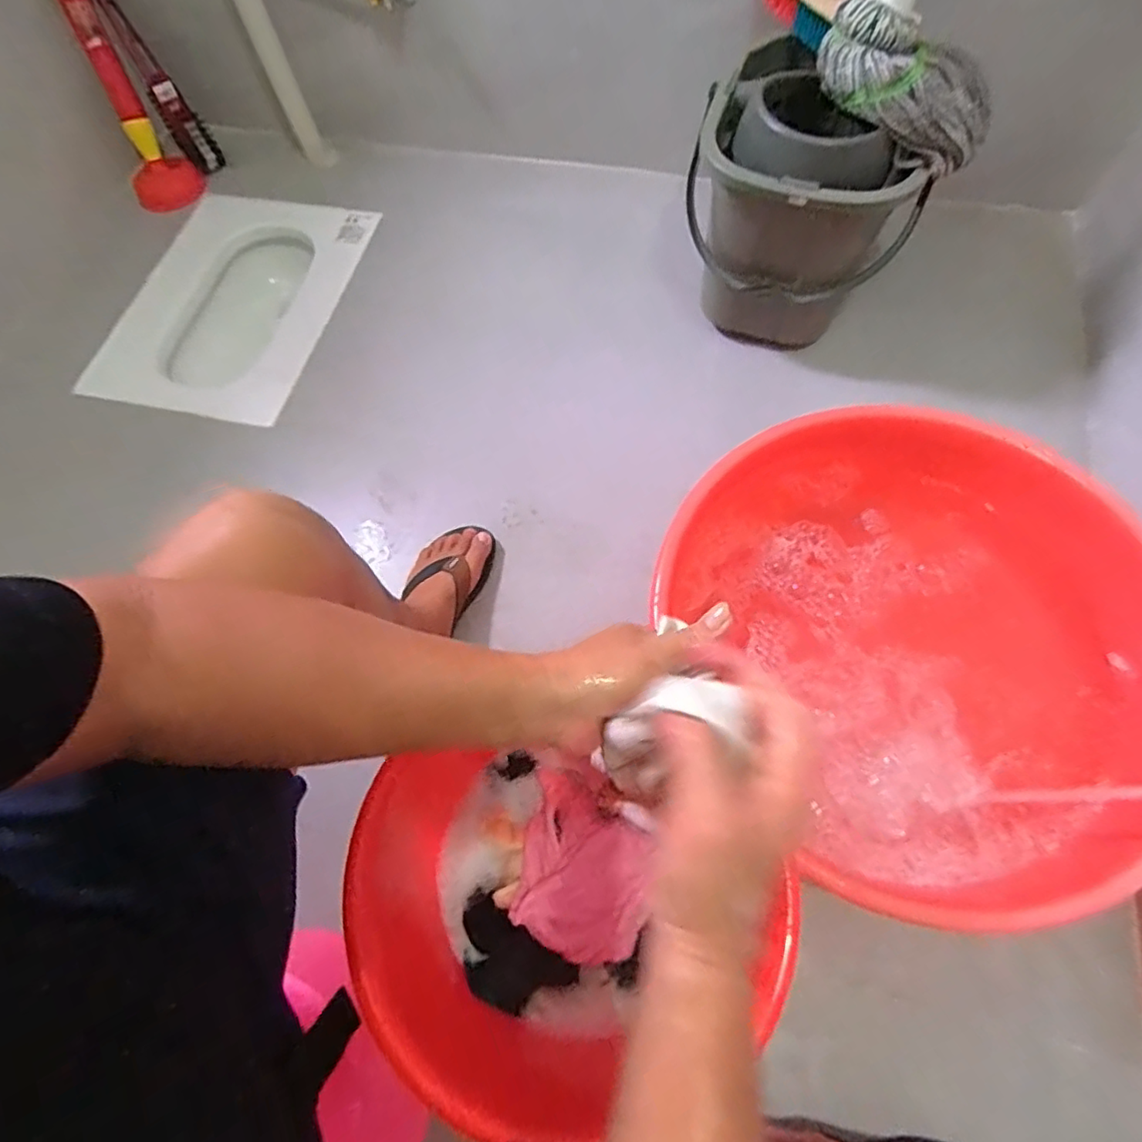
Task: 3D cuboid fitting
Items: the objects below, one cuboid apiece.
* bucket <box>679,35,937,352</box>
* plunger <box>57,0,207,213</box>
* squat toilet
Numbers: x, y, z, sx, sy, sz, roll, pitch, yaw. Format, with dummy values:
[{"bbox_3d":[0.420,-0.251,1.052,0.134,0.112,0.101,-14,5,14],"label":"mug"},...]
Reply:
[{"bbox_3d":[0.337,-0.571,0.940,0.296,0.307,0.328,6,67,5],"label":"bucket"},{"bbox_3d":[-0.877,-0.956,1.170,0.116,0.439,0.119,-18,45,-6],"label":"plunger"},{"bbox_3d":[-0.663,-0.514,1.199,0.425,0.118,0.537,12,67,7],"label":"squat toilet"}]

